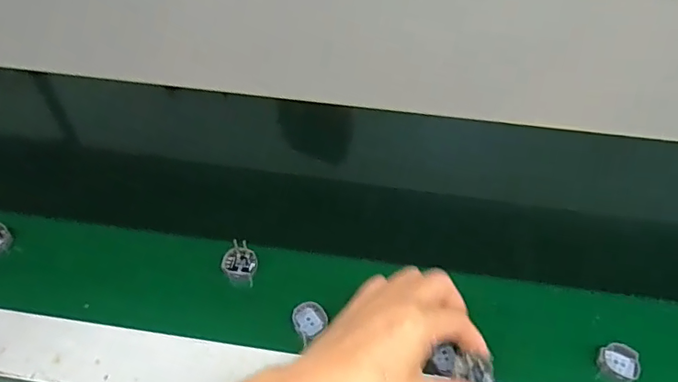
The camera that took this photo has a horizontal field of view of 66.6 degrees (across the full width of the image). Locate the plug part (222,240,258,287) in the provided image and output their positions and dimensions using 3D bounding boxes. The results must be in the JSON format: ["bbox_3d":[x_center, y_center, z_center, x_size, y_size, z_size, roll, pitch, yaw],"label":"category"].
[{"bbox_3d":[-0.085,0.062,0.445,0.028,0.021,0.030,13,52,7],"label":"plug part"}]

